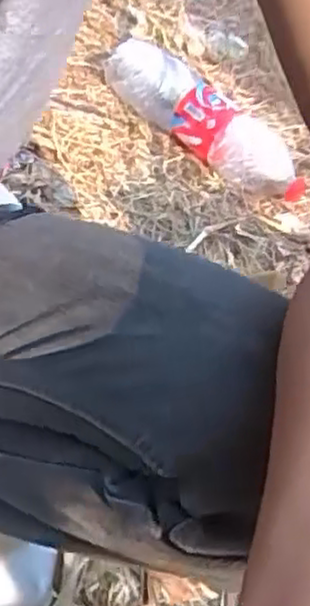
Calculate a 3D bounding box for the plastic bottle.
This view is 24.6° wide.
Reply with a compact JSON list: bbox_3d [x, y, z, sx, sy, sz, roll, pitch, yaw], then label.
[{"bbox_3d":[0.064,-0.235,0.932,0.312,0.079,0.068,38,46,4],"label":"plastic bottle"}]

